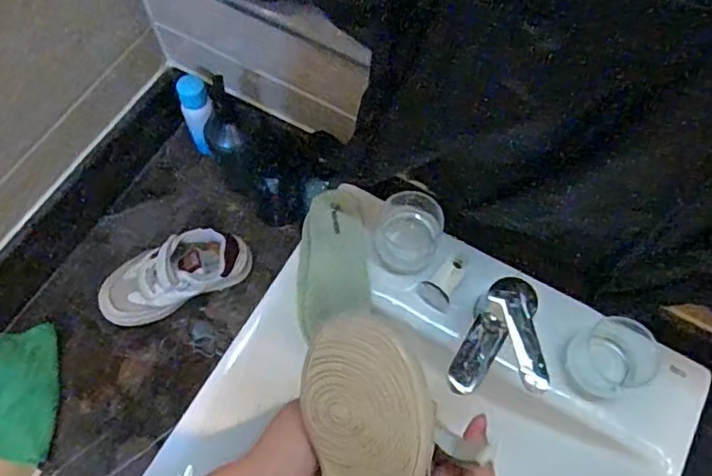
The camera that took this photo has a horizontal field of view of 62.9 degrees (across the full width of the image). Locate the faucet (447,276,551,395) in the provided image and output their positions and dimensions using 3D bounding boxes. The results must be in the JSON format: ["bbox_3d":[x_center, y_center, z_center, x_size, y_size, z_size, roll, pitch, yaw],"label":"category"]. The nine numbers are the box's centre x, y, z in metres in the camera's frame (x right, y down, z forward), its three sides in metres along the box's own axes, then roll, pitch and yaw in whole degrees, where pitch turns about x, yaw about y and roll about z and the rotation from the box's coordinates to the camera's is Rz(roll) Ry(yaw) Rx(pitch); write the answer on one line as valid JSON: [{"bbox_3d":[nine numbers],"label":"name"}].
[{"bbox_3d":[0.134,0.100,0.580,0.075,0.119,0.115,6,66,1],"label":"faucet"}]

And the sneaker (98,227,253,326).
[{"bbox_3d":[-0.236,0.051,0.765,0.199,0.070,0.088,-20,68,-10],"label":"sneaker"}]

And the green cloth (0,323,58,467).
[{"bbox_3d":[-0.411,0.192,0.717,0.073,0.014,0.164,4,62,-30],"label":"green cloth"}]

